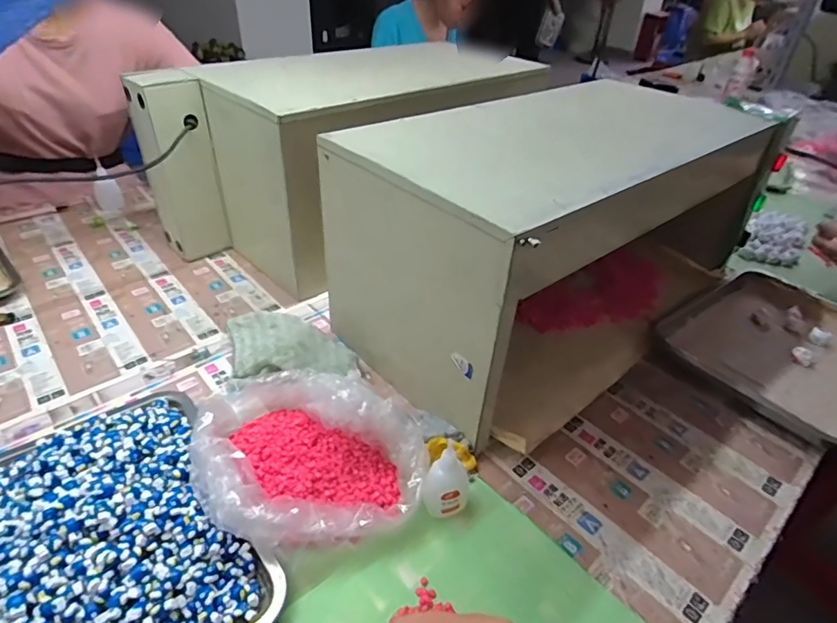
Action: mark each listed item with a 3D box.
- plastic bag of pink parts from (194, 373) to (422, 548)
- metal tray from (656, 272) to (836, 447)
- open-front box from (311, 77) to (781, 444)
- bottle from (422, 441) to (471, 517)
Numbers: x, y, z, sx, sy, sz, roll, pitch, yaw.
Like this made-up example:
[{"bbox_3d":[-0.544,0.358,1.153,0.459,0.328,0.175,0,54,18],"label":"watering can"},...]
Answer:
[{"bbox_3d":[-0.116,0.137,0.487,0.237,0.088,0.167,12,37,15],"label":"plastic bag of pink parts"},{"bbox_3d":[0.437,0.045,0.616,0.230,0.055,0.226,-27,44,-32],"label":"metal tray"},{"bbox_3d":[0.185,-0.112,0.658,0.519,0.285,0.298,-27,44,-32],"label":"open-front box"},{"bbox_3d":[0.028,0.158,0.472,0.042,0.078,0.035,6,36,7],"label":"bottle"}]

